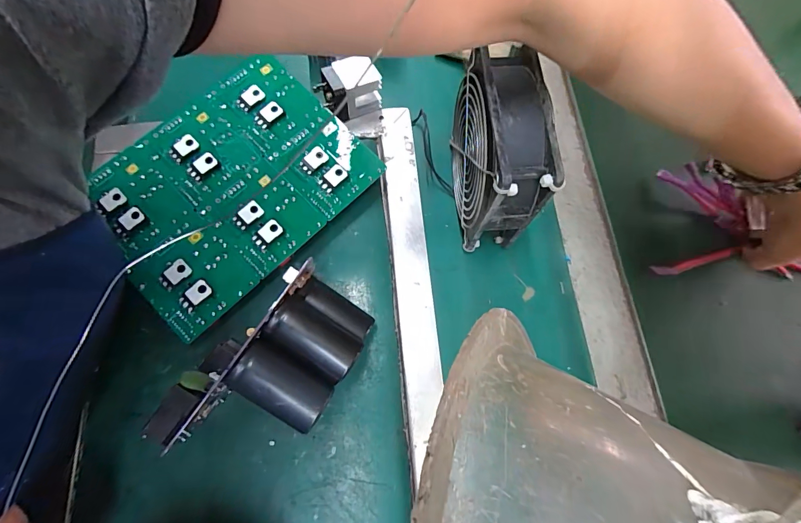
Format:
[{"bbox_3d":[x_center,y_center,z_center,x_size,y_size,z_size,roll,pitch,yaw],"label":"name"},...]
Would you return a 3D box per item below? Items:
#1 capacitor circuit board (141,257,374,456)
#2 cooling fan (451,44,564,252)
[{"bbox_3d":[-0.077,0.073,0.261,0.078,0.077,0.122,36,74,10],"label":"capacitor circuit board"},{"bbox_3d":[0.068,-0.079,0.285,0.047,0.120,0.115,-3,72,-3],"label":"cooling fan"}]

